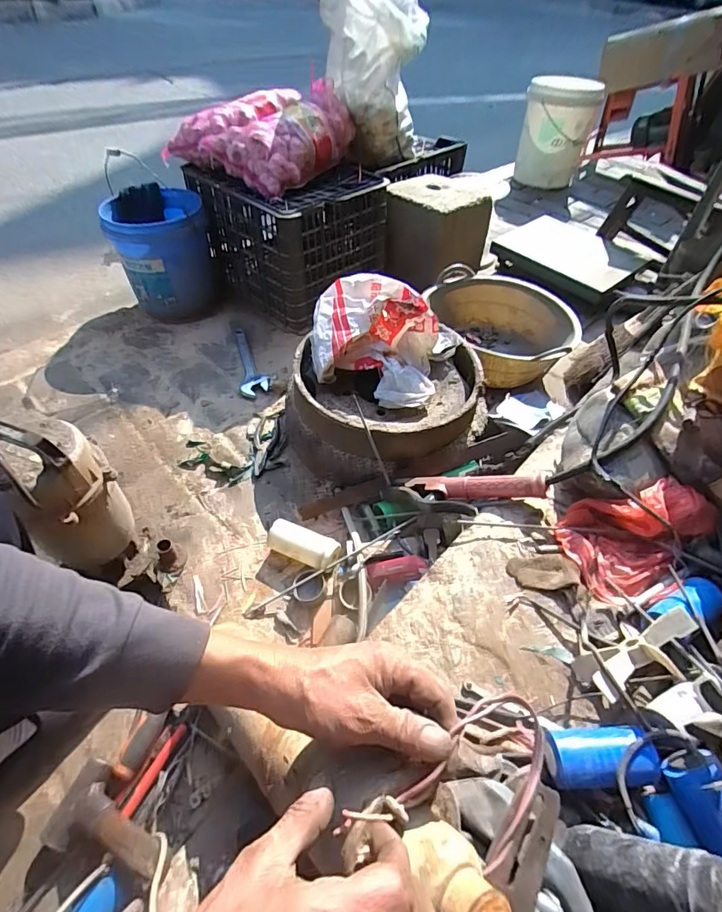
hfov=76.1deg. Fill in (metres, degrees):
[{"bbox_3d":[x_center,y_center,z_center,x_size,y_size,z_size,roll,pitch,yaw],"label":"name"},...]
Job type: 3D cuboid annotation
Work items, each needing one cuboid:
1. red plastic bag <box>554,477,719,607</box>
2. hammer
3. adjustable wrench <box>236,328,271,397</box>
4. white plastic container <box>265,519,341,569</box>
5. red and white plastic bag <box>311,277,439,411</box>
[{"bbox_3d":[0.375,0.101,0.637,0.189,0.079,0.136,-19,53,-21],"label":"red plastic bag"},{"bbox_3d":[-0.277,0.419,0.517,0.183,0.027,0.084,-3,41,33],"label":"hammer"},{"bbox_3d":[-0.286,-0.259,1.212,0.072,0.029,0.305,-7,49,-11],"label":"adjustable wrench"},{"bbox_3d":[-0.101,0.151,0.804,0.126,0.041,0.054,24,51,16],"label":"white plastic container"},{"bbox_3d":[0.026,-0.238,0.933,0.255,0.144,0.223,6,48,0],"label":"red and white plastic bag"}]

